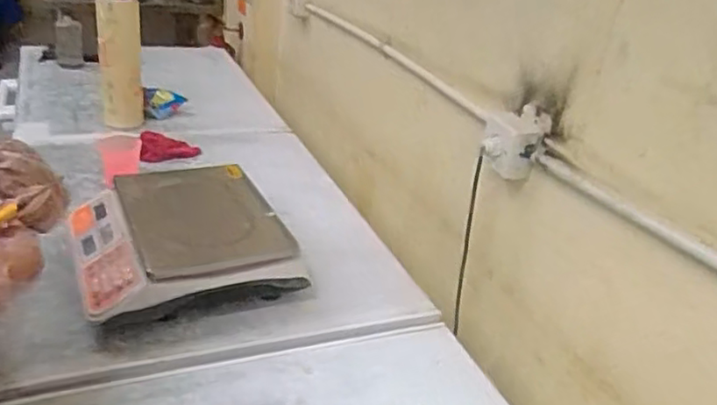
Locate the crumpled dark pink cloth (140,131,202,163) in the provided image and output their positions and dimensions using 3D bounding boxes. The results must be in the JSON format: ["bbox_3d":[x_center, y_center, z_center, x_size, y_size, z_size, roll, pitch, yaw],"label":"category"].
[{"bbox_3d":[-0.438,-0.126,1.513,0.141,0.051,0.062,5,28,-6],"label":"crumpled dark pink cloth"}]

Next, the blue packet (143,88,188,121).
[{"bbox_3d":[-0.518,-0.267,1.746,0.026,0.083,0.135,-10,5,44],"label":"blue packet"}]

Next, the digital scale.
[{"bbox_3d":[-0.301,0.057,1.102,0.330,0.097,0.343,-6,30,-24],"label":"digital scale"}]

